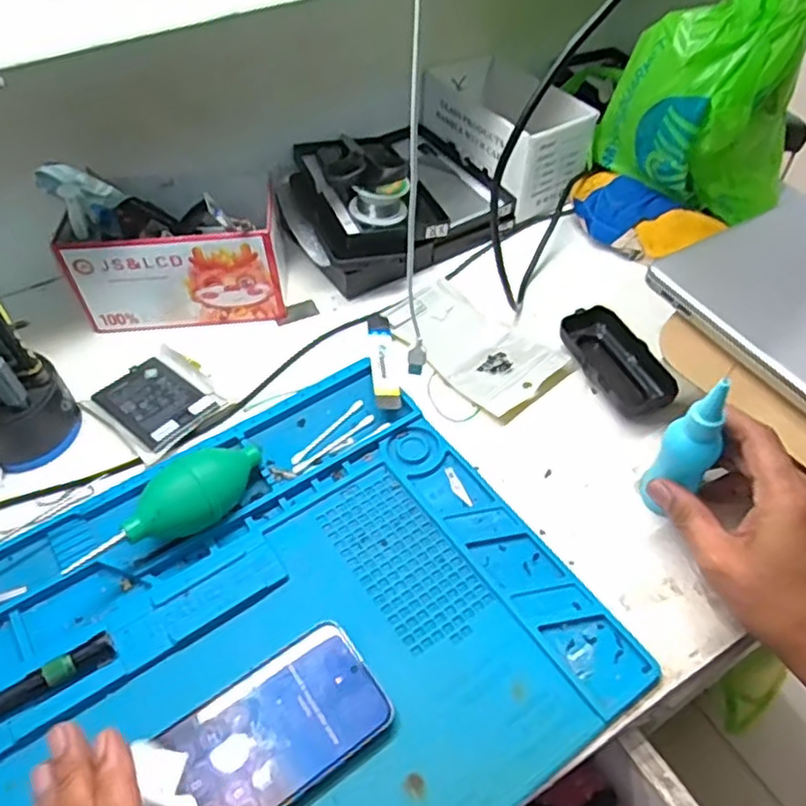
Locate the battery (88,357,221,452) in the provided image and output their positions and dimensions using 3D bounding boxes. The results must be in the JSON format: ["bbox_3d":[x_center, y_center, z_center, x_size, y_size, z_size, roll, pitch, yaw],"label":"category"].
[{"bbox_3d":[-0.203,-0.002,0.544,0.089,0.005,0.064,34,58,25],"label":"battery"}]

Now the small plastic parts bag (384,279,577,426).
[{"bbox_3d":[0.059,-0.054,0.580,0.090,0.007,0.157,-34,58,-24],"label":"small plastic parts bag"}]

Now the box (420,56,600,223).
[{"bbox_3d":[0.106,-0.303,0.717,0.108,0.077,0.206,-25,54,-18],"label":"box"}]

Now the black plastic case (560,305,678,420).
[{"bbox_3d":[0.174,-0.035,0.555,0.053,0.025,0.113,-15,52,-11],"label":"black plastic case"}]

